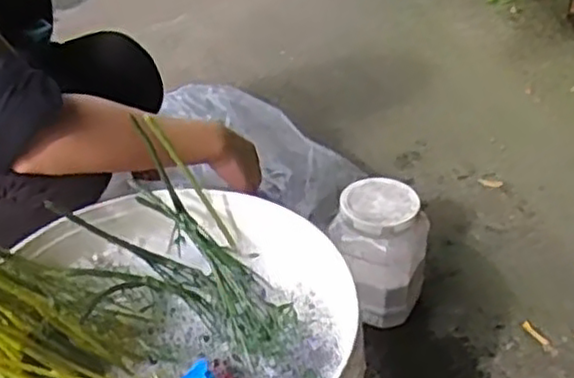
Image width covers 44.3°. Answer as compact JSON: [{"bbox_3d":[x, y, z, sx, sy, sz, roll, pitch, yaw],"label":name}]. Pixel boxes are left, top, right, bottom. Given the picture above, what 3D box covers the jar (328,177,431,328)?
[{"bbox_3d":[0.128,0.089,0.958,0.118,0.176,0.117,-1,36,0],"label":"jar"}]

